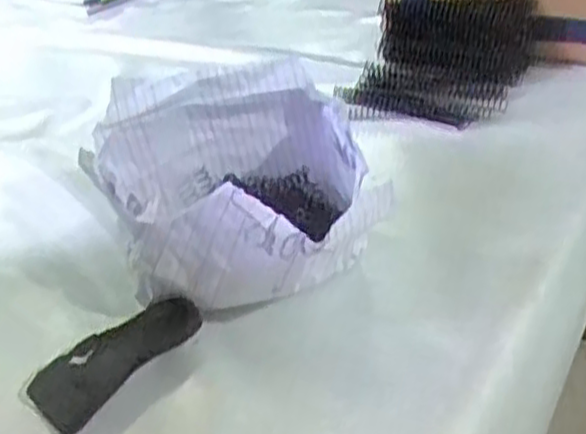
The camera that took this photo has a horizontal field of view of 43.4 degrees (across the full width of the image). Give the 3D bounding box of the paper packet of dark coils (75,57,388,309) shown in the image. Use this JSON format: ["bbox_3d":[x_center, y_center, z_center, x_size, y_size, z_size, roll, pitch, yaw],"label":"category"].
[{"bbox_3d":[-0.045,-0.003,0.536,0.189,0.136,0.194,-7,34,-1],"label":"paper packet of dark coils"}]

